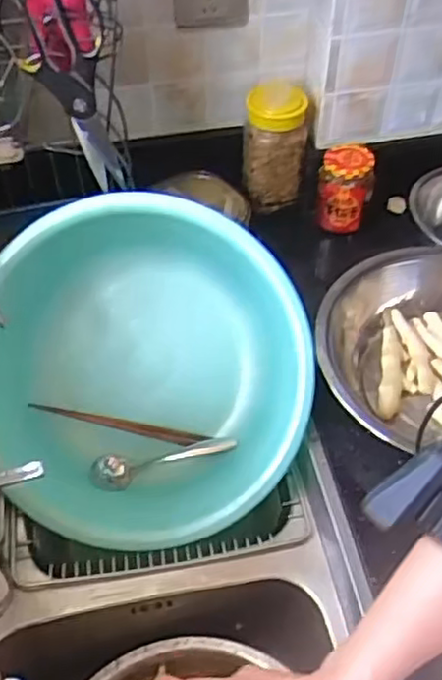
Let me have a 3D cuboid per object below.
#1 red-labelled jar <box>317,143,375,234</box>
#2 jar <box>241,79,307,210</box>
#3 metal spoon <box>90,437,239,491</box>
[{"bbox_3d":[0.173,-0.210,0.939,0.070,0.114,0.063,11,52,9],"label":"red-labelled jar"},{"bbox_3d":[0.072,-0.277,0.945,0.082,0.158,0.085,0,51,0],"label":"jar"},{"bbox_3d":[-0.072,0.144,0.835,0.177,0.026,0.042,-13,52,-10],"label":"metal spoon"}]

